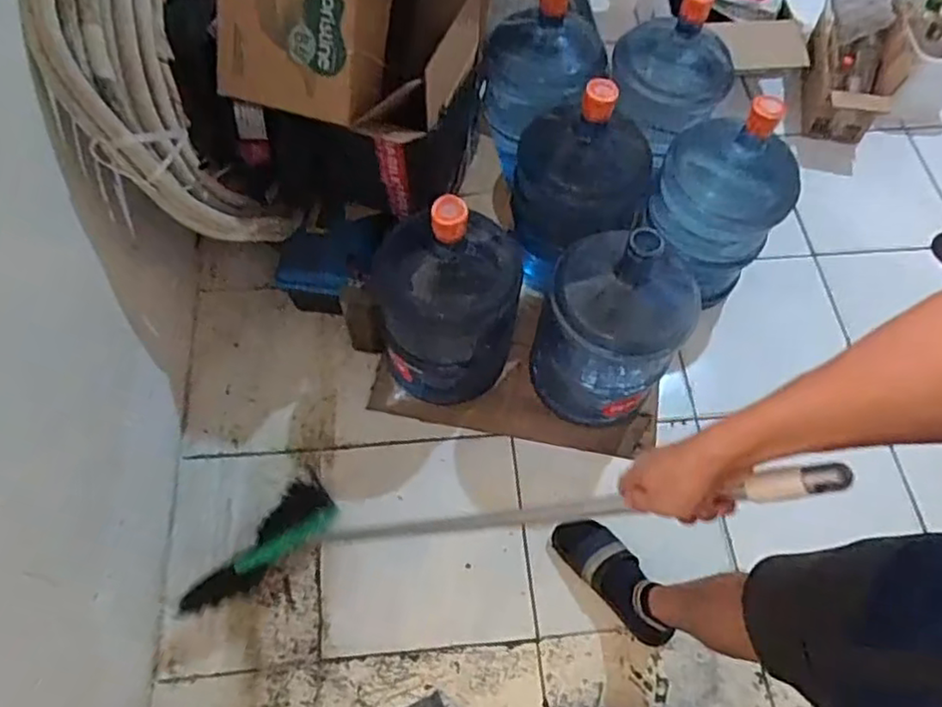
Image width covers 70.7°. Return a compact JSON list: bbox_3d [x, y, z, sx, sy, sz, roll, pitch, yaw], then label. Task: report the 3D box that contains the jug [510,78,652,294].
[{"bbox_3d":[0.227,-0.348,1.339,0.238,0.439,0.253,20,63,8],"label":"jug"}]

